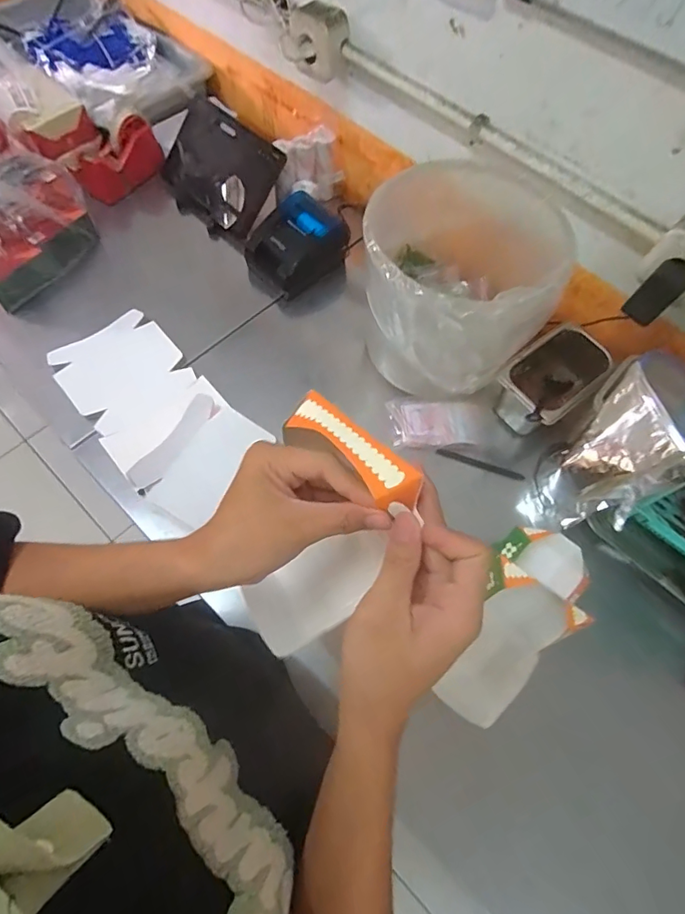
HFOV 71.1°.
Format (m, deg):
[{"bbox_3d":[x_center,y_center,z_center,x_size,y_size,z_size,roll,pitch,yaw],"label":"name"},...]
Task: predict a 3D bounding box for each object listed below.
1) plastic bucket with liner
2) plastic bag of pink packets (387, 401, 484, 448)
[{"bbox_3d":[0.155,-0.231,0.700,0.257,0.229,0.258,3,65,-1],"label":"plastic bucket with liner"},{"bbox_3d":[0.146,-0.054,0.744,0.141,0.015,0.081,-4,65,-4],"label":"plastic bag of pink packets"}]

